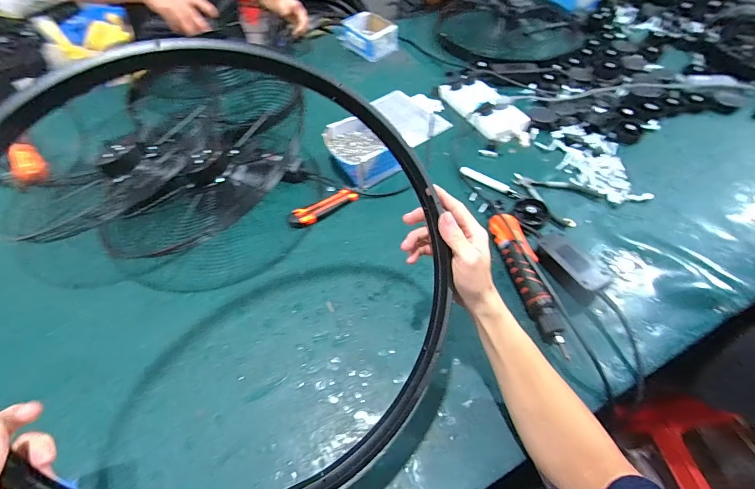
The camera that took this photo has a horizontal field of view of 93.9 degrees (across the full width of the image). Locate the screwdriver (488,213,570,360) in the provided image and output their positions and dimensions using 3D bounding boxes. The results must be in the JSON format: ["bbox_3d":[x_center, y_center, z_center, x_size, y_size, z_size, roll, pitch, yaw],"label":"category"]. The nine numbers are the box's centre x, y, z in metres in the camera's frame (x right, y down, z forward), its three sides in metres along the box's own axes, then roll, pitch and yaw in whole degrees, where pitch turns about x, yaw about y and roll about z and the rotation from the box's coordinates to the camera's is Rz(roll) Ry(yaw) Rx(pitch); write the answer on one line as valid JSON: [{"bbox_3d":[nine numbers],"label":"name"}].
[{"bbox_3d":[0.252,0.051,0.570,0.057,0.044,0.254,-9,53,-6],"label":"screwdriver"}]

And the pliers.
[{"bbox_3d":[0.354,-0.113,0.698,0.132,0.013,0.157,-29,57,-19],"label":"pliers"}]

